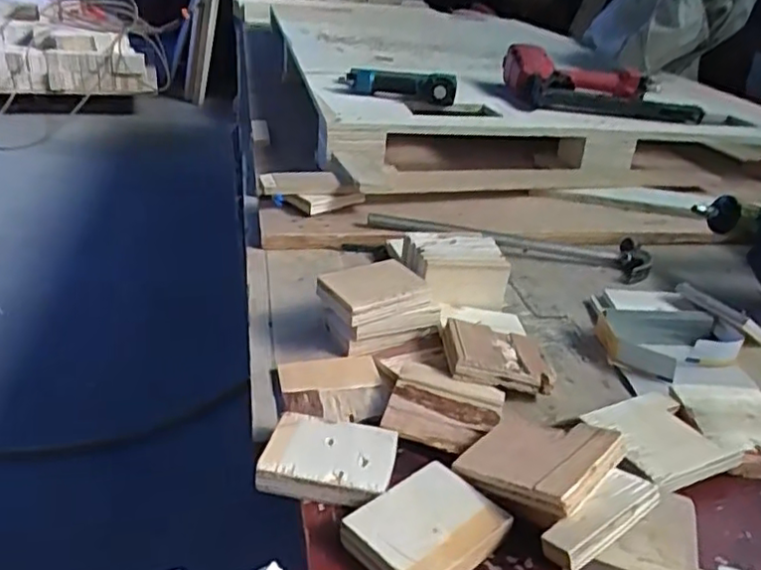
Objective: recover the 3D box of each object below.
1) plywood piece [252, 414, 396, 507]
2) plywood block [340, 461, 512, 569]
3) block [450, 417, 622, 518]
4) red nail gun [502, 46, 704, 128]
[{"bbox_3d":[-0.038,0.127,0.481,0.091,0.018,0.074,9,29,6],"label":"plywood piece"},{"bbox_3d":[0.030,0.159,0.427,0.090,0.022,0.071,-20,38,-38],"label":"plywood block"},{"bbox_3d":[0.109,0.120,0.460,0.094,0.013,0.078,5,26,42],"label":"block"},{"bbox_3d":[0.396,-0.363,1.188,0.322,0.058,0.229,6,29,0],"label":"red nail gun"}]

